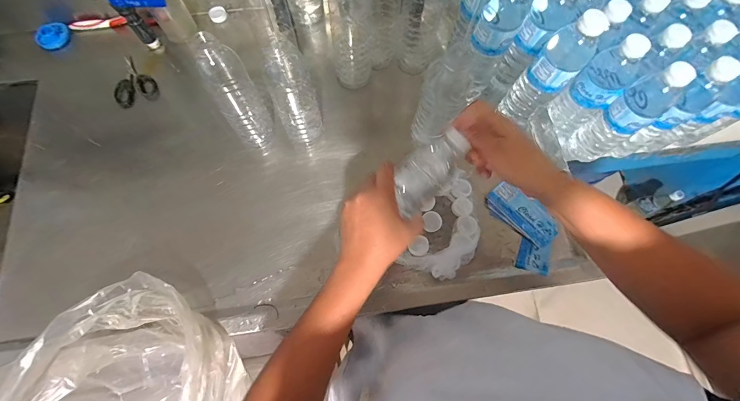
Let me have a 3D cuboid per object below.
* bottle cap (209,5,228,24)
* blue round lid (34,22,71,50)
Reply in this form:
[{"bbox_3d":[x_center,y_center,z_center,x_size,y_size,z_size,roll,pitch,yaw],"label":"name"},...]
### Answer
[{"bbox_3d":[-0.294,-0.360,0.637,0.030,0.013,0.030,0,71,-1],"label":"bottle cap"},{"bbox_3d":[-0.595,-0.309,0.615,0.049,0.008,0.058,32,72,-7],"label":"blue round lid"}]

